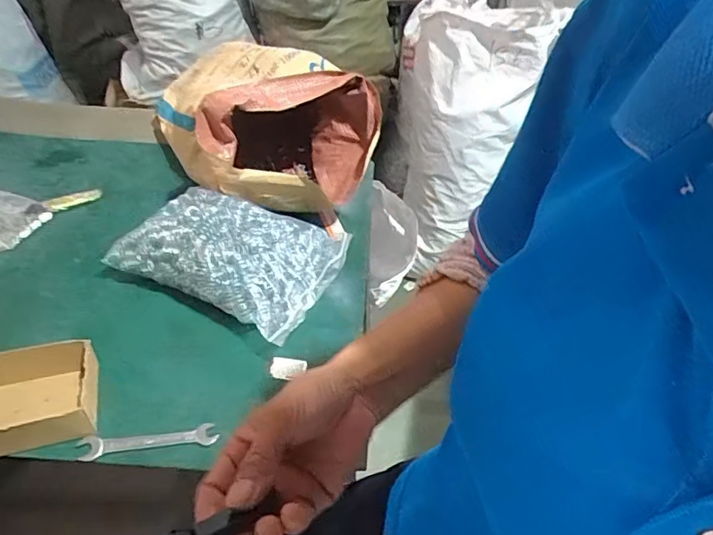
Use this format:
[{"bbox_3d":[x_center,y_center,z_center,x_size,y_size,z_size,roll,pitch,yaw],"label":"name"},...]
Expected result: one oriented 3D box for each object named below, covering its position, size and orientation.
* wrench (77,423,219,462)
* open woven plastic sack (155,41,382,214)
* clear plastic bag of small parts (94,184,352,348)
[{"bbox_3d":[-0.214,0.177,0.545,0.130,0.012,0.023,-8,46,-10],"label":"wrench"},{"bbox_3d":[-0.148,-0.236,0.852,0.278,0.233,0.333,-23,51,-23],"label":"open woven plastic sack"},{"bbox_3d":[-0.156,-0.027,0.688,0.243,0.086,0.183,20,48,16],"label":"clear plastic bag of small parts"}]

